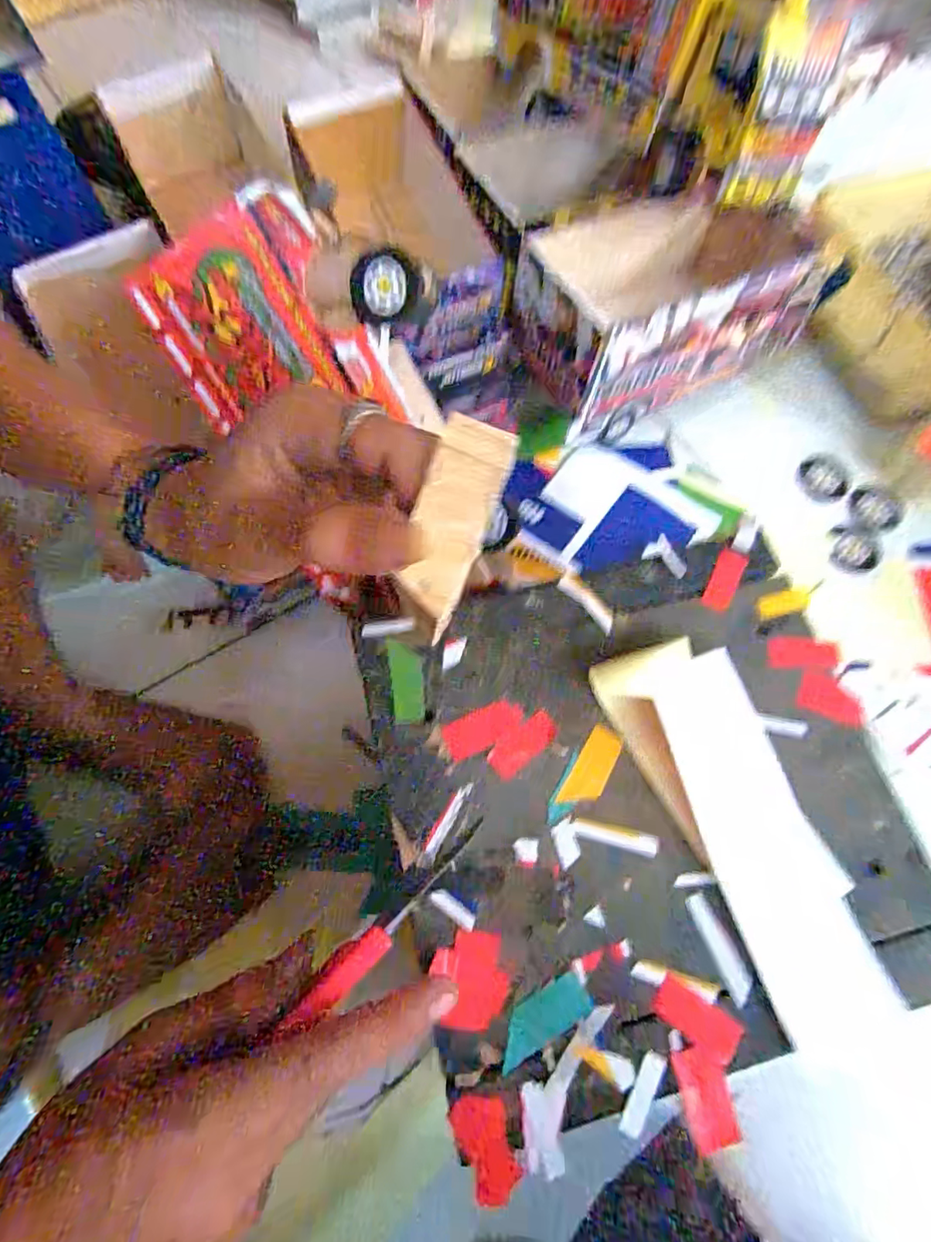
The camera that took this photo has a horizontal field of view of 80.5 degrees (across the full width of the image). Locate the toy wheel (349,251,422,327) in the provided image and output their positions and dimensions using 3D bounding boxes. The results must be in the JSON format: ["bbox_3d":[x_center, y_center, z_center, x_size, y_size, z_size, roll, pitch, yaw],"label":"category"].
[{"bbox_3d":[-0.056,-0.236,0.393,0.049,0.045,0.014,-7,70,-3],"label":"toy wheel"}]

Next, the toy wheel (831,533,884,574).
[{"bbox_3d":[0.417,-0.072,0.584,0.052,0.010,0.042,-31,73,-11],"label":"toy wheel"}]

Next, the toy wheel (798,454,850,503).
[{"bbox_3d":[0.397,-0.157,0.609,0.050,0.013,0.056,-38,74,-13],"label":"toy wheel"}]

